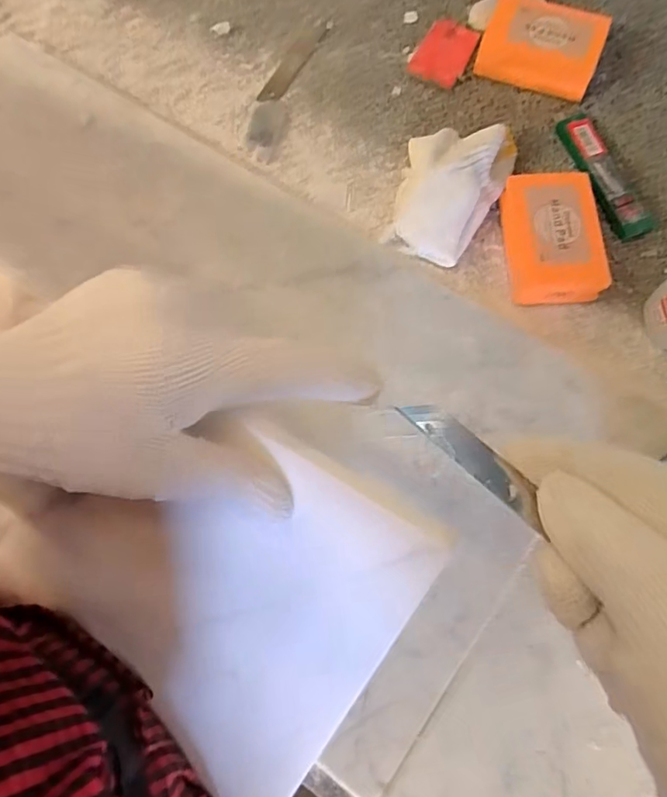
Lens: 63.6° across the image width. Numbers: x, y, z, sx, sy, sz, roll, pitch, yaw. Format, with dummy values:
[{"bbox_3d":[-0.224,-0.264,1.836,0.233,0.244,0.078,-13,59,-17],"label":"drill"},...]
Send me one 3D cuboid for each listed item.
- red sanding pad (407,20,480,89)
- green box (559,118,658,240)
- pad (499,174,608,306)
[{"bbox_3d":[0.097,-0.301,0.467,0.042,0.009,0.067,26,76,9],"label":"red sanding pad"},{"bbox_3d":[0.212,-0.175,0.421,0.029,0.014,0.114,-24,74,-6],"label":"green box"},{"bbox_3d":[0.156,-0.116,0.394,0.062,0.034,0.092,-4,73,0],"label":"pad"}]

